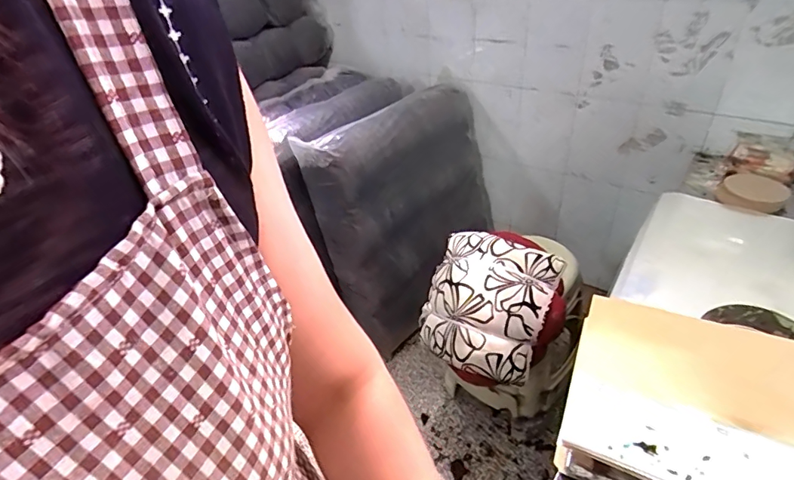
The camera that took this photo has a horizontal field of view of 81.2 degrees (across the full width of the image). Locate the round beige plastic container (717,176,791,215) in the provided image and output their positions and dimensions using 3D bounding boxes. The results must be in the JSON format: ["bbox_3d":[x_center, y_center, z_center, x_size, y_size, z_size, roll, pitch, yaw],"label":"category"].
[{"bbox_3d":[0.897,-0.126,1.172,0.145,0.040,0.147,21,44,32],"label":"round beige plastic container"}]

